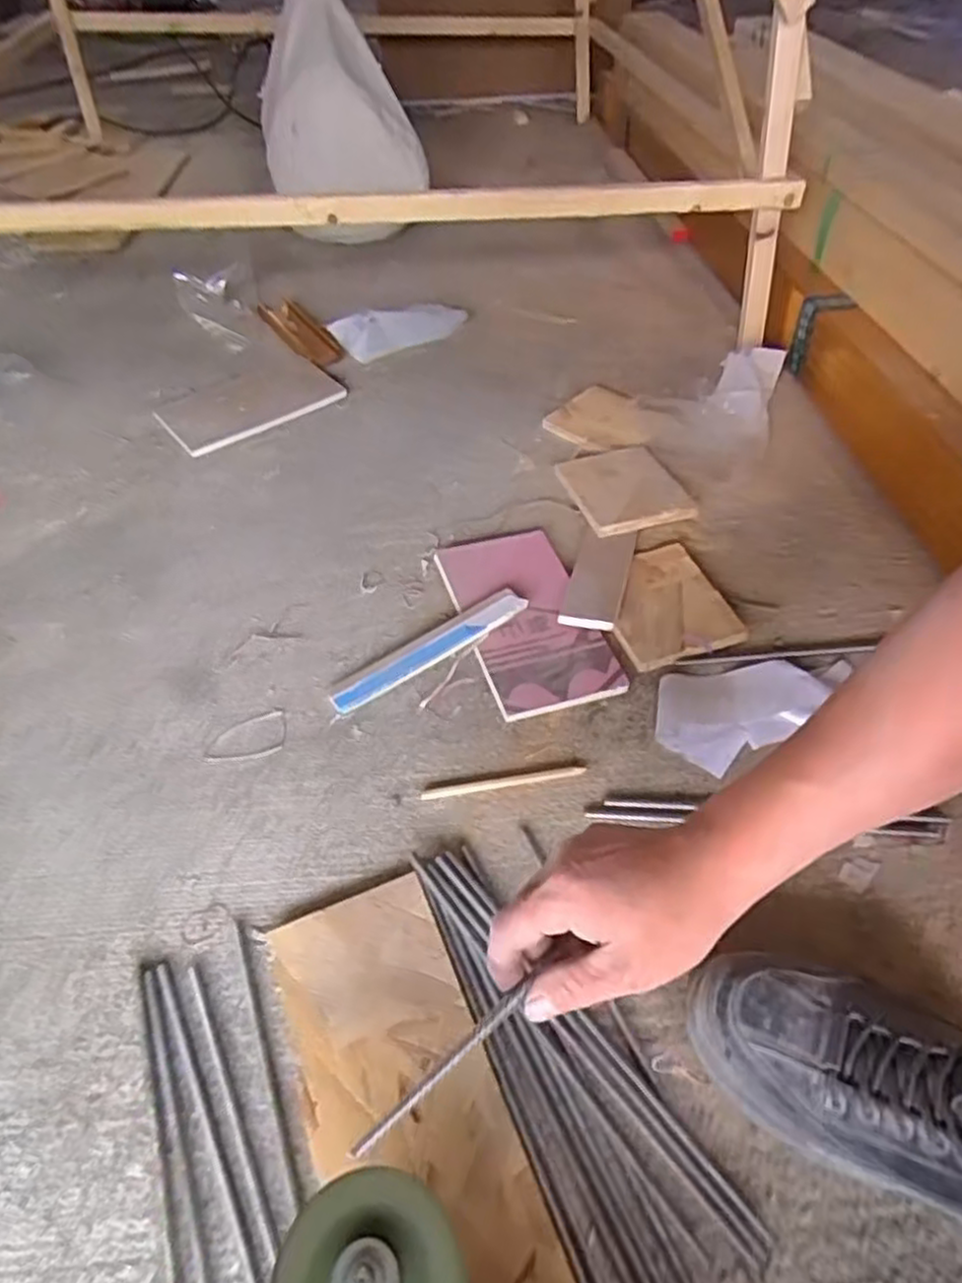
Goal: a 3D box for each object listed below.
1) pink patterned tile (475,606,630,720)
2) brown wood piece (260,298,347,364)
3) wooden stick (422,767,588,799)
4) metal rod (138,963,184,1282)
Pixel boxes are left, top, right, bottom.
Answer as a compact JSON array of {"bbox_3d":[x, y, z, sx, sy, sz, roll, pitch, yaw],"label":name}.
[{"bbox_3d":[0.059,0.011,0.668,0.113,0.013,0.109,-14,51,-13],"label":"pink patterned tile"},{"bbox_3d":[-0.273,-0.470,1.108,0.060,0.016,0.222,-22,50,-19],"label":"brown wood piece"},{"bbox_3d":[0.019,0.112,0.594,0.129,0.005,0.011,-7,47,-5],"label":"wooden stick"},{"bbox_3d":[-0.171,0.309,0.410,0.009,0.004,0.273,-18,49,-15],"label":"metal rod"}]

